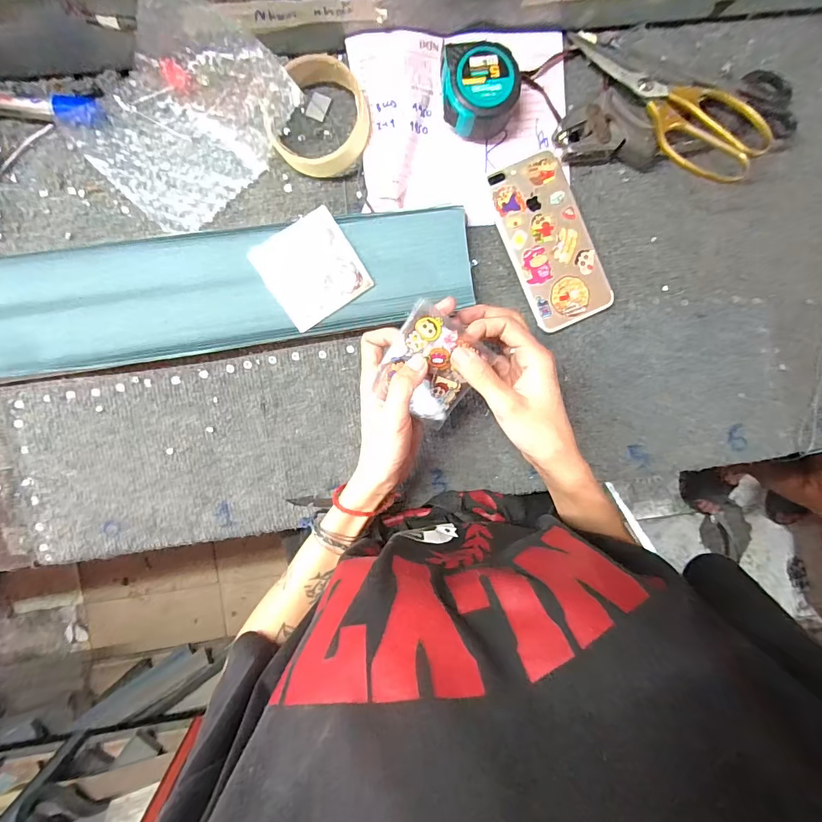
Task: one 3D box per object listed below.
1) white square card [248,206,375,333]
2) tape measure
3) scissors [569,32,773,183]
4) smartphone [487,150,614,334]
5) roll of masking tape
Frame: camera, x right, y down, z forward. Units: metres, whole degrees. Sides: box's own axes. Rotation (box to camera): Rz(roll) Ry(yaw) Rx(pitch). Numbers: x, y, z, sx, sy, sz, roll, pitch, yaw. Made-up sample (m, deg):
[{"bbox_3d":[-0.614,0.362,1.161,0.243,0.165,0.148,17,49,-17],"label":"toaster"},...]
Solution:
[{"bbox_3d":[-0.084,-0.119,0.357,0.076,0.005,0.076,-35,107,-5],"label":"white square card"},{"bbox_3d":[0.060,-0.272,0.362,0.066,0.039,0.062,-4,95,-4],"label":"tape measure"},{"bbox_3d":[0.224,-0.277,0.374,0.194,0.021,0.078,42,91,7],"label":"scissors"},{"bbox_3d":[0.127,-0.156,0.391,0.074,0.009,0.153,-24,96,-2],"label":"smartphone"},{"bbox_3d":[-0.078,-0.247,0.358,0.083,0.034,0.078,0,95,-4],"label":"roll of masking tape"}]

